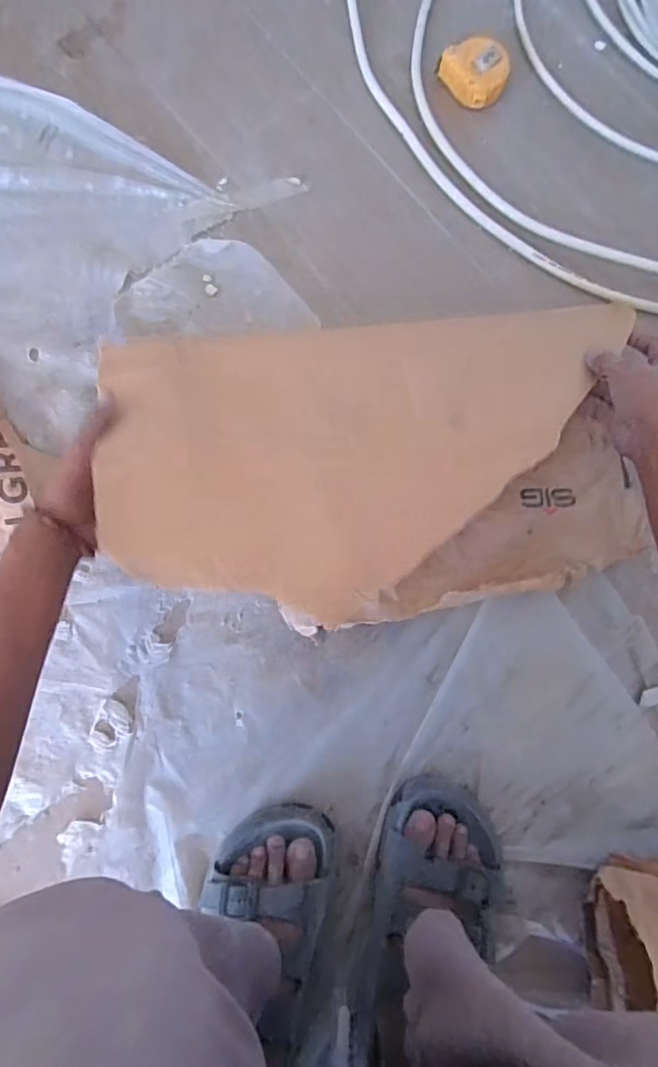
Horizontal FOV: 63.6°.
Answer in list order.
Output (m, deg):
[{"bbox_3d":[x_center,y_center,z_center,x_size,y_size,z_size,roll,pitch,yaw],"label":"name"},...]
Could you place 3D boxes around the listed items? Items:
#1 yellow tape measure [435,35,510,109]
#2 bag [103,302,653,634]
[{"bbox_3d":[0.171,-0.532,0.611,0.069,0.028,0.073,-40,87,-6],"label":"yellow tape measure"},{"bbox_3d":[0.051,-0.068,0.472,0.464,0.129,0.262,-7,84,-4],"label":"bag"}]

